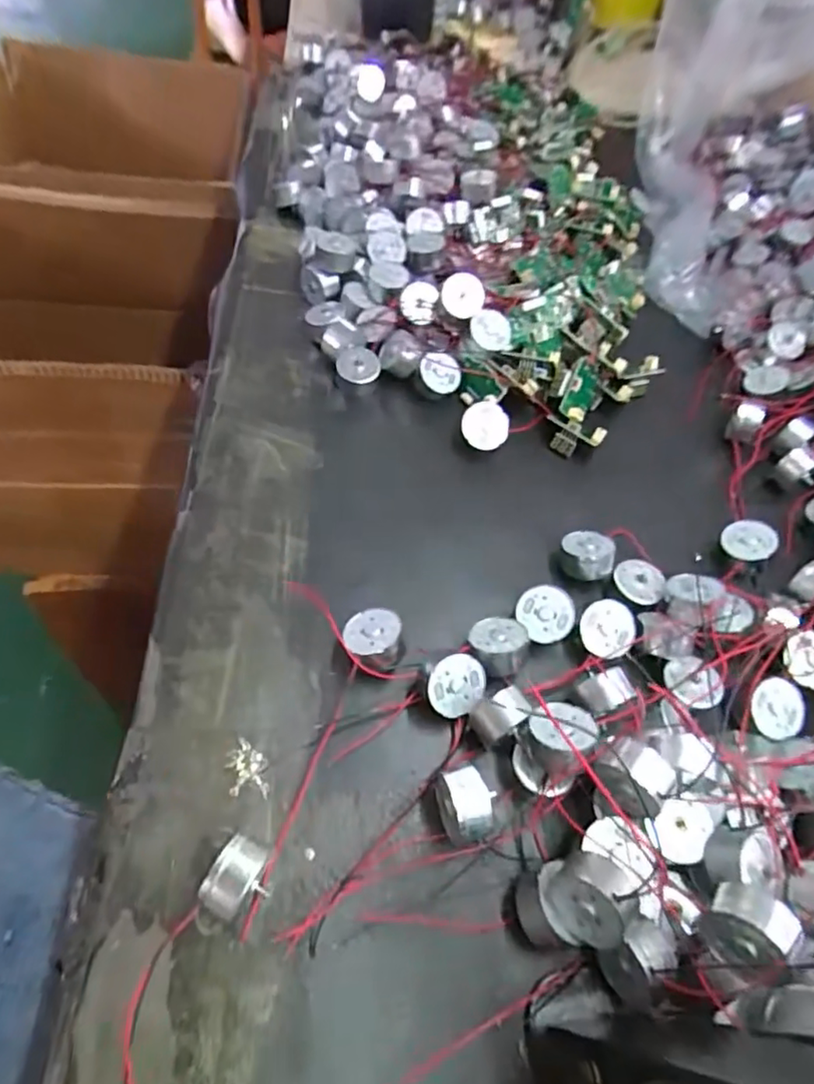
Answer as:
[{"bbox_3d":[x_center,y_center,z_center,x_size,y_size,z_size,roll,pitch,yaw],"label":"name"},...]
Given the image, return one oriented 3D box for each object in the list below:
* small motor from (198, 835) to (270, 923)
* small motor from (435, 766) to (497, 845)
[{"bbox_3d":[-0.052,0.106,0.187,0.017,0.024,0.022,29,57,12],"label":"small motor"},{"bbox_3d":[0.020,0.093,0.210,0.018,0.018,0.023,-7,57,-13],"label":"small motor"}]

